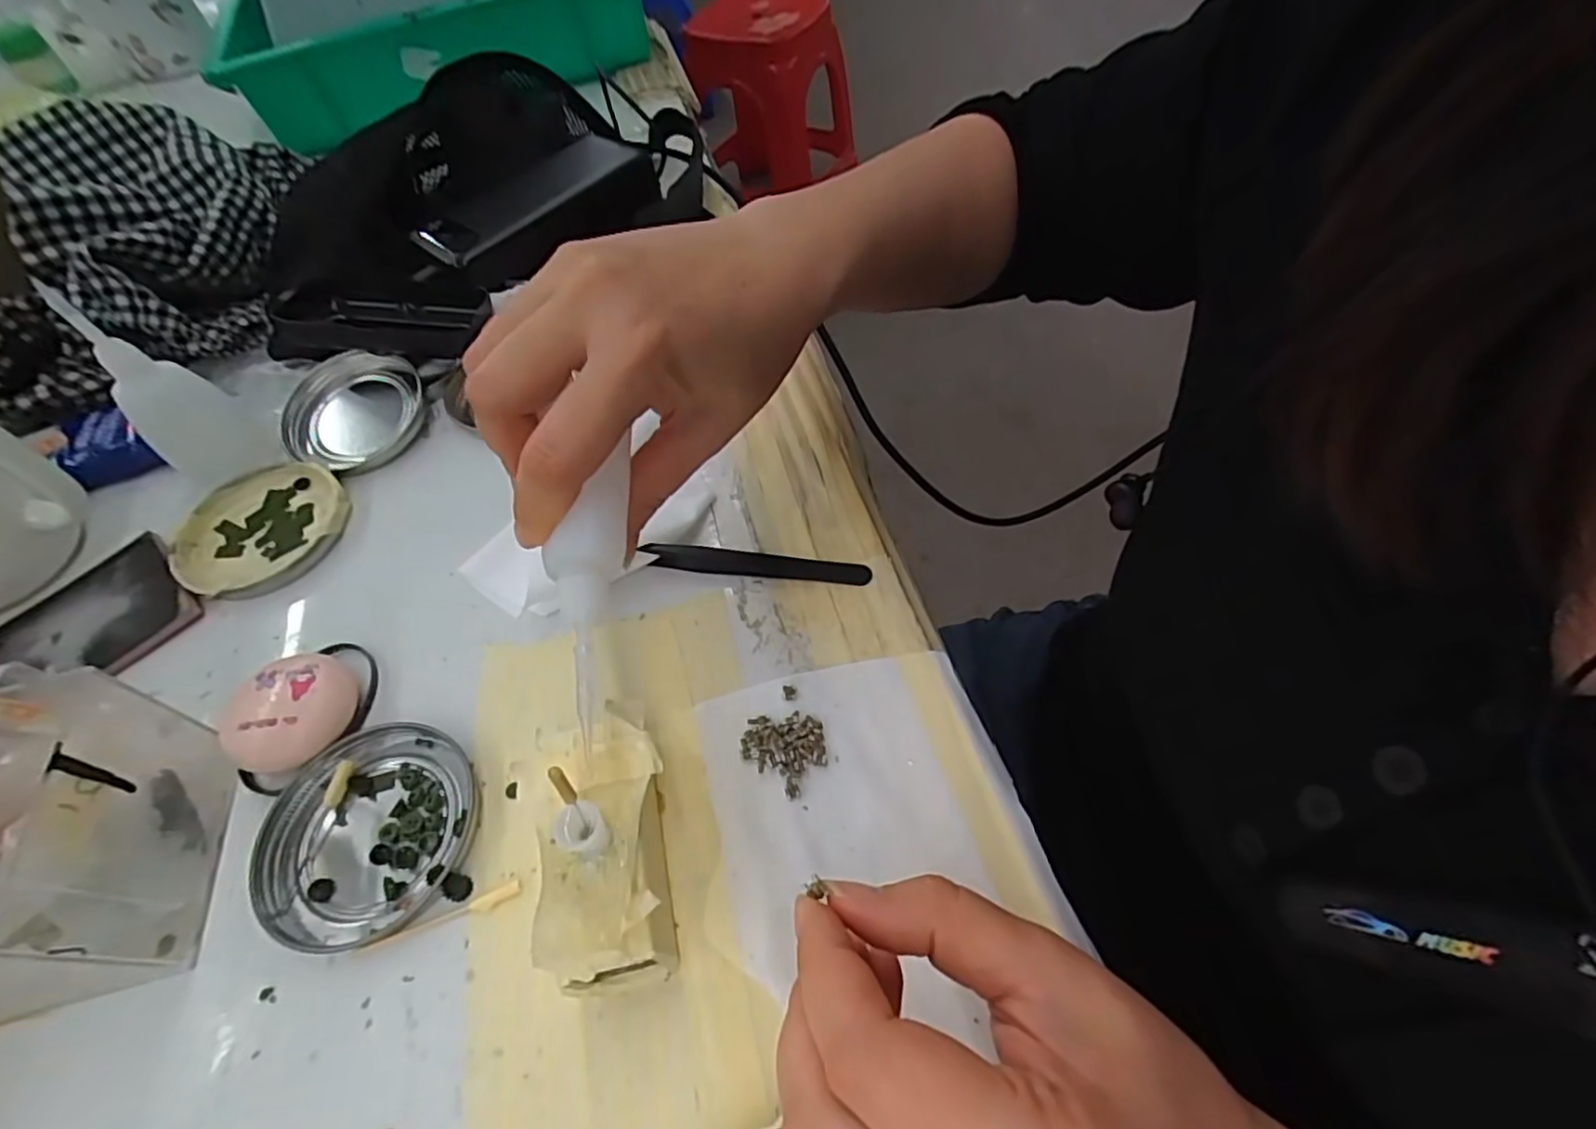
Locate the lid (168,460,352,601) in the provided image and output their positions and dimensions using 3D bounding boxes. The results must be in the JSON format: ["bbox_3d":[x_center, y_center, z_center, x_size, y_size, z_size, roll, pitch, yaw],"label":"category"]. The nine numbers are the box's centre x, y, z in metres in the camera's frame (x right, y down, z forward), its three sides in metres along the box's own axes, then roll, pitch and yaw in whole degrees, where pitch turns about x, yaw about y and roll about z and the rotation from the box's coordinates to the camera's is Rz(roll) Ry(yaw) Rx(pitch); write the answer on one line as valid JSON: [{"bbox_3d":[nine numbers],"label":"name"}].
[{"bbox_3d":[-0.271,-0.018,0.343,0.079,0.010,0.079,-2,56,3],"label":"lid"}]

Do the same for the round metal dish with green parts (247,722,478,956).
[{"bbox_3d":[-0.163,0.101,0.256,0.079,0.008,0.075,-2,56,3],"label":"round metal dish with green parts"}]

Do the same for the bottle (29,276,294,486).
[{"bbox_3d":[-0.316,-0.088,0.338,0.044,0.102,0.037,-29,59,-14],"label":"bottle"}]

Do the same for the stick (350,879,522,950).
[{"bbox_3d":[-0.126,0.125,0.238,0.056,0.004,0.005,-20,57,-9],"label":"stick"}]

